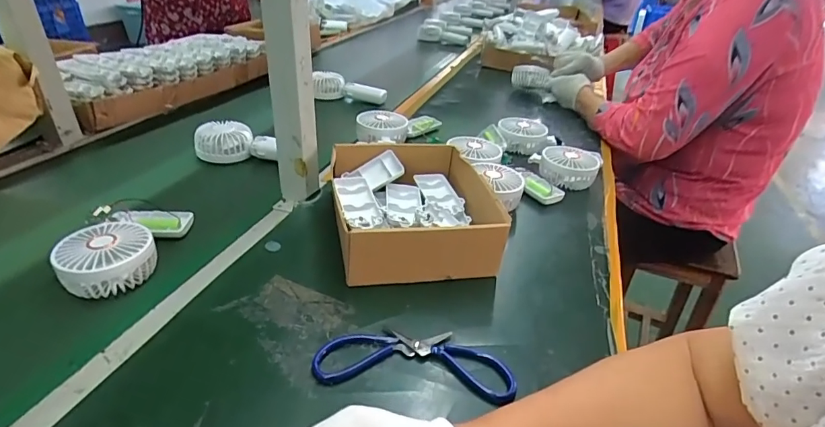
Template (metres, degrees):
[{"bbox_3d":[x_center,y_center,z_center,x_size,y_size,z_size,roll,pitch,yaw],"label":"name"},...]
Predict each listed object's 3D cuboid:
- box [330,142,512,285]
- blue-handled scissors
[{"bbox_3d":[-0.002,-0.007,0.581,0.180,0.075,0.206,-3,33,-14],"label":"box"},{"bbox_3d":[0.004,0.126,0.416,0.171,0.017,0.065,6,32,0],"label":"blue-handled scissors"}]

